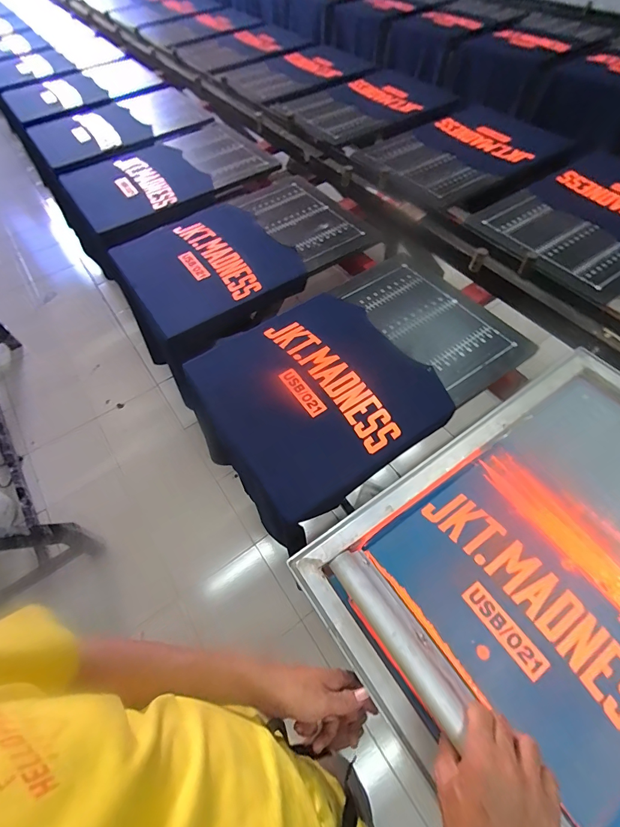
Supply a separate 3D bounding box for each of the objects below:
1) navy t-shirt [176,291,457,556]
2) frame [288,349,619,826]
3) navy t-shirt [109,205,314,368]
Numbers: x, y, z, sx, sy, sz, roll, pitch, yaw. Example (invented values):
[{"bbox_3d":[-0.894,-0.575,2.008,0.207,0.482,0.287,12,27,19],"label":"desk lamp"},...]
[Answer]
[{"bbox_3d":[0.004,-0.044,0.737,0.408,0.050,0.426,-36,63,-17],"label":"navy t-shirt"},{"bbox_3d":[0.369,0.205,0.514,0.657,0.050,0.467,-32,61,-15],"label":"frame"},{"bbox_3d":[-0.255,-0.357,0.984,0.395,0.099,0.426,-29,60,-14],"label":"navy t-shirt"}]

